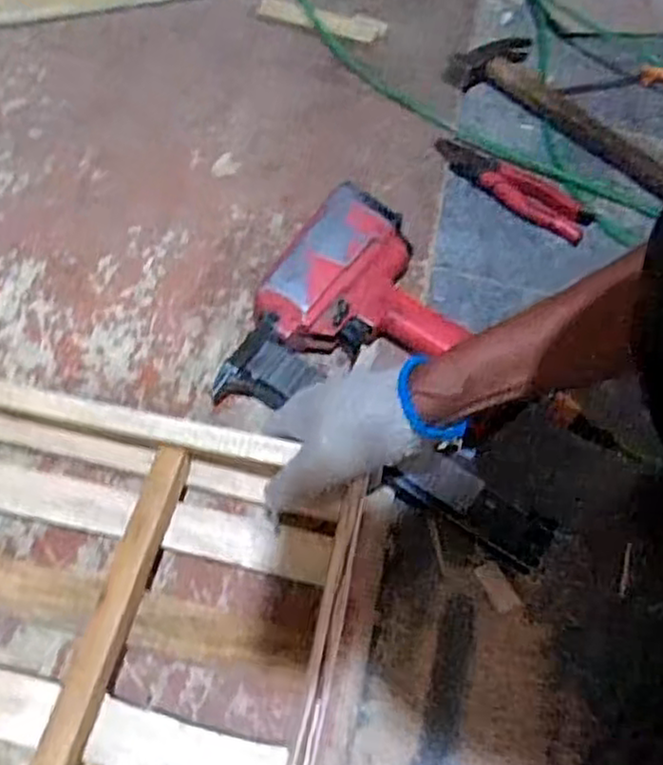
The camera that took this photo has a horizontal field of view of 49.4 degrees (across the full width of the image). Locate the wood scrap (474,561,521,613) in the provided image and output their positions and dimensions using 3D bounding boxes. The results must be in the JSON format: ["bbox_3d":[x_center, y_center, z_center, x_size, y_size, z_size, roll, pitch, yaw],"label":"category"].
[{"bbox_3d":[0.131,0.161,0.569,0.021,0.004,0.039,-24,61,-19],"label":"wood scrap"}]

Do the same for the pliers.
[{"bbox_3d":[0.200,-0.220,0.797,0.185,0.014,0.060,31,59,15],"label":"pliers"}]

